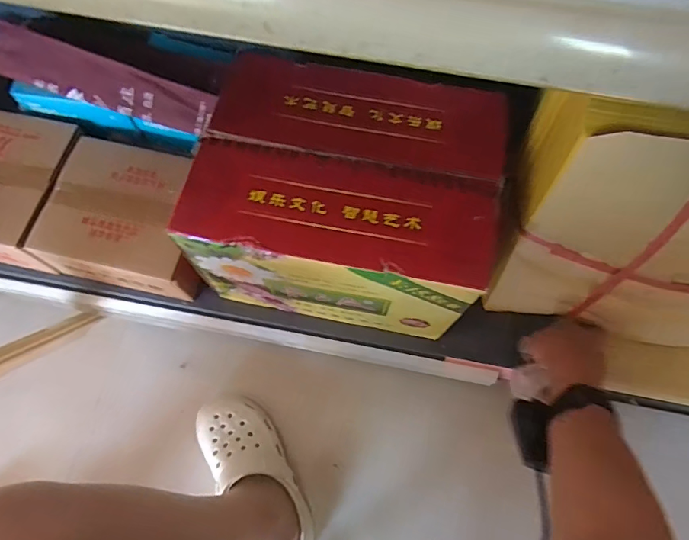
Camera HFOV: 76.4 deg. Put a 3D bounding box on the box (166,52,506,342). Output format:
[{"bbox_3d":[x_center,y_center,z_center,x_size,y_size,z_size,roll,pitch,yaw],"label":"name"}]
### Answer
[{"bbox_3d":[0.001,-0.081,0.551,0.335,0.209,0.242,12,68,2],"label":"box"}]

